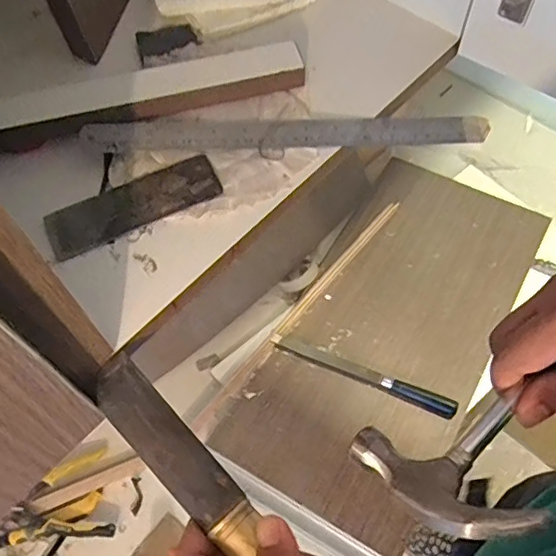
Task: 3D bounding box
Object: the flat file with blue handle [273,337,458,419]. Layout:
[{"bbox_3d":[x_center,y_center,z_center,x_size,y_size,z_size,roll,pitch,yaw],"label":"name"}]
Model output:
[{"bbox_3d":[0.143,0.162,0.964,0.314,0.029,0.030,22,64,14],"label":"flat file with blue handle"}]

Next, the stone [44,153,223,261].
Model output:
[{"bbox_3d":[-0.111,-0.057,0.439,0.134,0.009,0.040,-23,63,-10],"label":"stone"}]

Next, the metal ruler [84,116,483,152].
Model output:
[{"bbox_3d":[0.014,-0.118,0.472,0.328,0.010,0.026,-3,70,-7],"label":"metal ruler"}]

